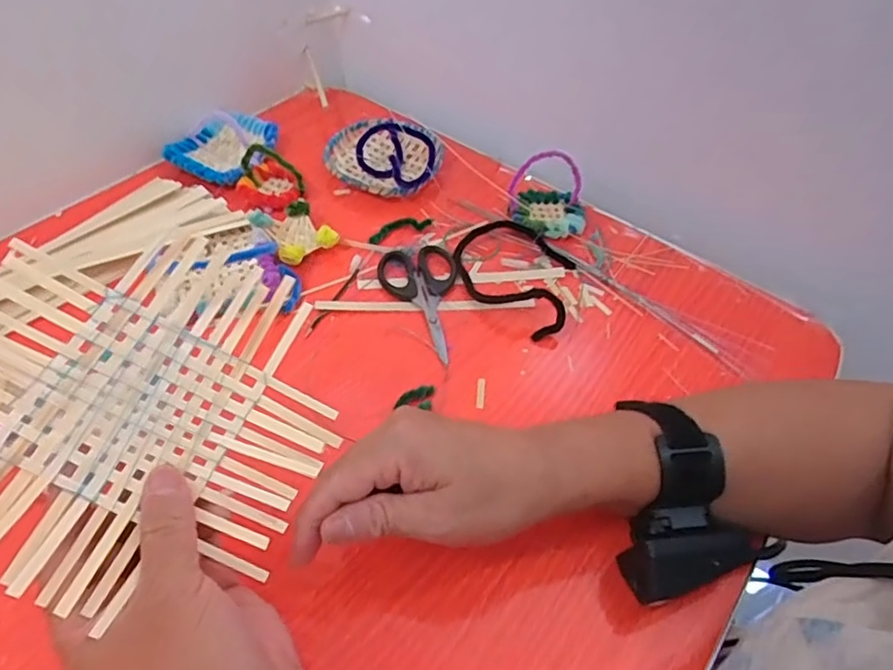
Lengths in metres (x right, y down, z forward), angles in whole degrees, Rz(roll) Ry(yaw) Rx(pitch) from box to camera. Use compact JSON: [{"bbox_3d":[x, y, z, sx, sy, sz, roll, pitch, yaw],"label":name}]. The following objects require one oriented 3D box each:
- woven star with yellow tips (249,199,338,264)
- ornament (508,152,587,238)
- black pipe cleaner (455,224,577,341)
[{"bbox_3d":[-0.125,-0.084,0.503,0.051,0.029,0.058,-33,60,-28],"label":"woven star with yellow tips"},{"bbox_3d":[0.092,-0.125,0.532,0.070,0.057,0.057,12,50,5],"label":"ornament"},{"bbox_3d":[0.061,-0.055,0.496,0.118,0.023,0.087,36,56,23],"label":"black pipe cleaner"}]

